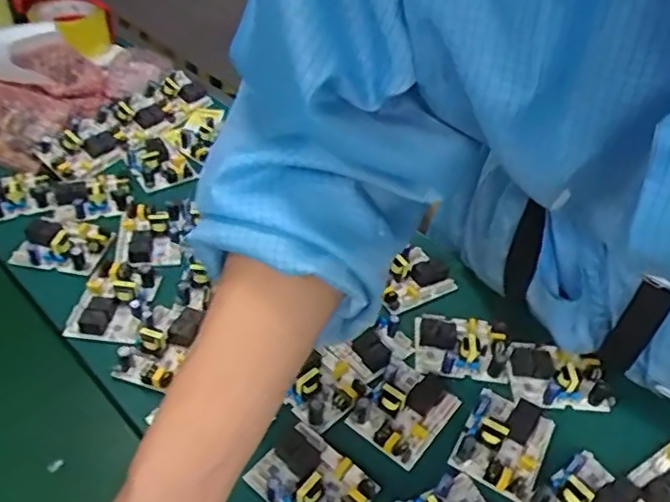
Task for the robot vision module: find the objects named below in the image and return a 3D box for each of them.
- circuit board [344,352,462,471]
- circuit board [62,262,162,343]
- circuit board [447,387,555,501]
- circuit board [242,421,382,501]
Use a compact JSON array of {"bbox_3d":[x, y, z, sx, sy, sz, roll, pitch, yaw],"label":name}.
[{"bbox_3d":[0.058,0.118,0.473,0.065,0.022,0.089,32,51,25],"label":"circuit board"},{"bbox_3d":[-0.197,0.040,0.533,0.069,0.017,0.083,6,45,2],"label":"circuit board"},{"bbox_3d":[0.132,0.142,0.457,0.060,0.019,0.081,24,48,19],"label":"circuit board"},{"bbox_3d":[-0.017,0.163,0.423,0.081,0.026,0.061,31,50,24],"label":"circuit board"}]

